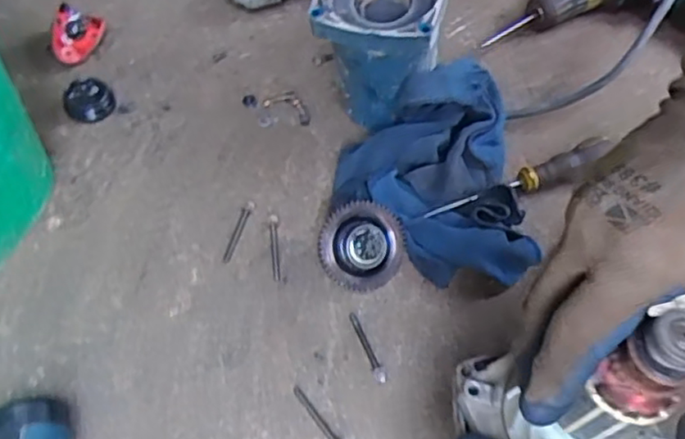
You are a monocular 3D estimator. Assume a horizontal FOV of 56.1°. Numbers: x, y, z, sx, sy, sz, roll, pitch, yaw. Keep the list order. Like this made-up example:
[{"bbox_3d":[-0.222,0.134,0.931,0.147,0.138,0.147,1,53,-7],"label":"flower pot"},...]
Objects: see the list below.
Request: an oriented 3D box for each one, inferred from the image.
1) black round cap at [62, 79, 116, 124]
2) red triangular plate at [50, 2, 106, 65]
[{"bbox_3d":[-0.224,-0.105,0.569,0.041,0.013,0.044,1,59,-1],"label":"black round cap"},{"bbox_3d":[-0.248,-0.169,0.597,0.042,0.007,0.050,17,86,-32],"label":"red triangular plate"}]

